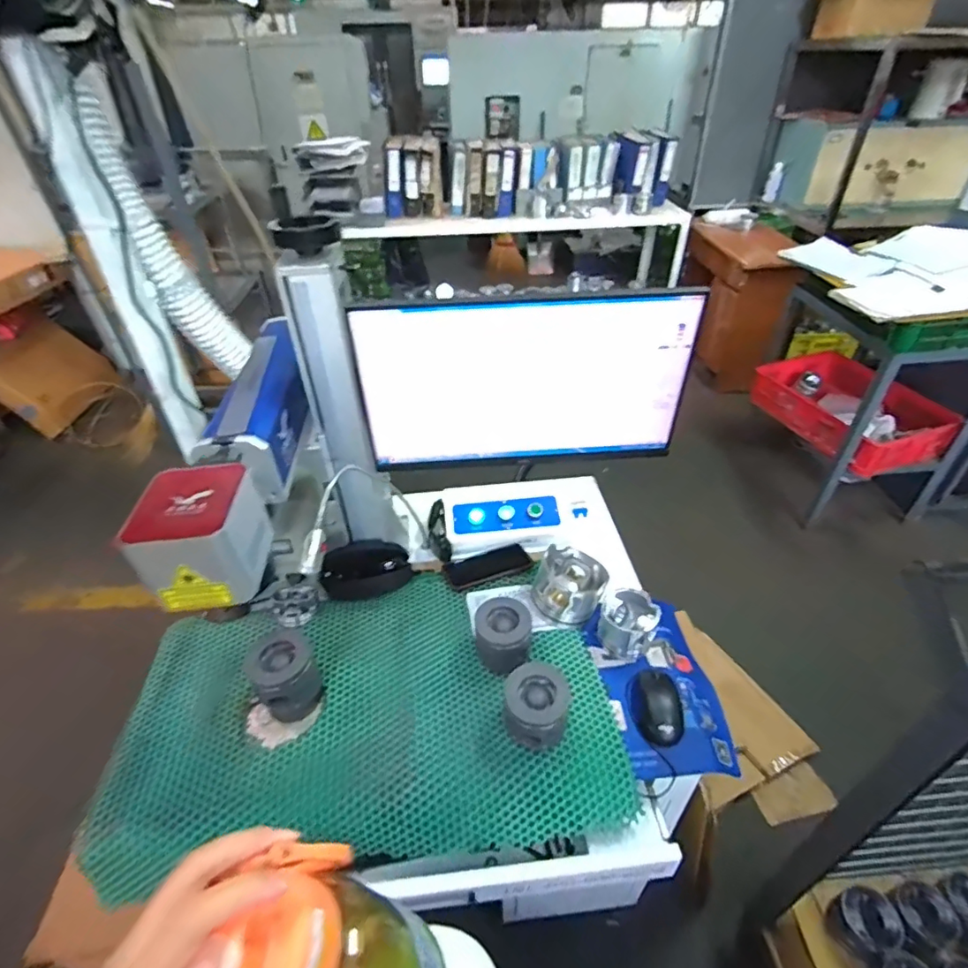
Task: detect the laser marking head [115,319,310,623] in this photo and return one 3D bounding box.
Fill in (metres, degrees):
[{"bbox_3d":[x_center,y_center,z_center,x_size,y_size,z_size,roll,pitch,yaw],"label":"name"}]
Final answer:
[{"bbox_3d":[-0.319,-0.050,0.720,0.105,0.119,0.489,-5,38,-4],"label":"laser marking head"}]

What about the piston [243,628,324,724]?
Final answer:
[{"bbox_3d":[-0.291,0.279,0.772,0.083,0.098,0.090,-1,38,1],"label":"piston"}]

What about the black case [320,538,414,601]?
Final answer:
[{"bbox_3d":[-0.218,0.157,0.980,0.159,0.066,0.089,-20,42,-22],"label":"black case"}]

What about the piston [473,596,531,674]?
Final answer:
[{"bbox_3d":[0.031,0.241,0.830,0.093,0.078,0.104,2,38,4],"label":"piston"}]

